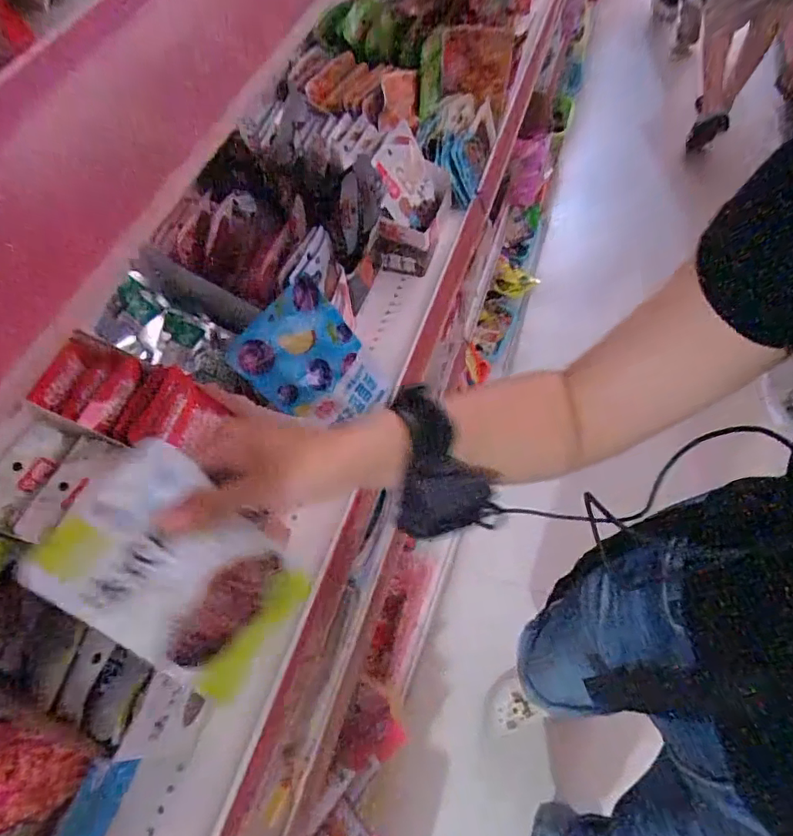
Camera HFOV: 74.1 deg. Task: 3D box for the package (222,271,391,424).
[{"bbox_3d":[-0.076,-0.048,0.521,0.018,0.158,0.112,10,59,52],"label":"package"}]

